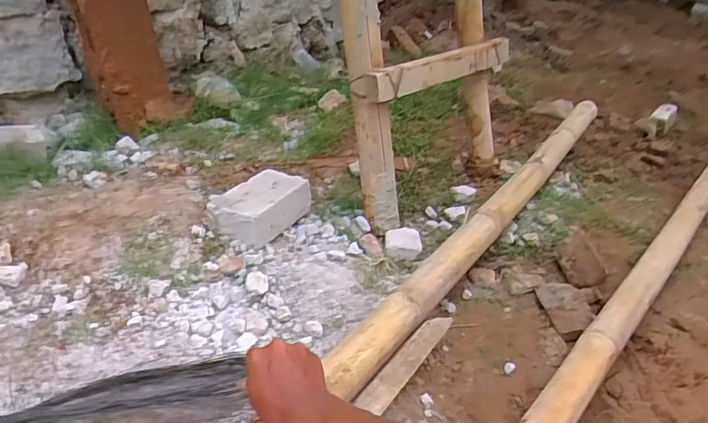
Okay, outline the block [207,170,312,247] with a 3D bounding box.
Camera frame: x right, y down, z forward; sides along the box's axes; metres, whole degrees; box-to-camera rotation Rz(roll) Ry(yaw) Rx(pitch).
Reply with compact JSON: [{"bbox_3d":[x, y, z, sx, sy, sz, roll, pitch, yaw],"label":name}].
[{"bbox_3d":[-0.192,-0.009,1.079,0.125,0.084,0.202,21,37,20],"label":"block"}]

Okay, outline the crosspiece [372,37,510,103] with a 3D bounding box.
[{"bbox_3d":[0.209,-0.318,1.153,0.476,0.058,0.046,-25,46,-38],"label":"crosspiece"}]

